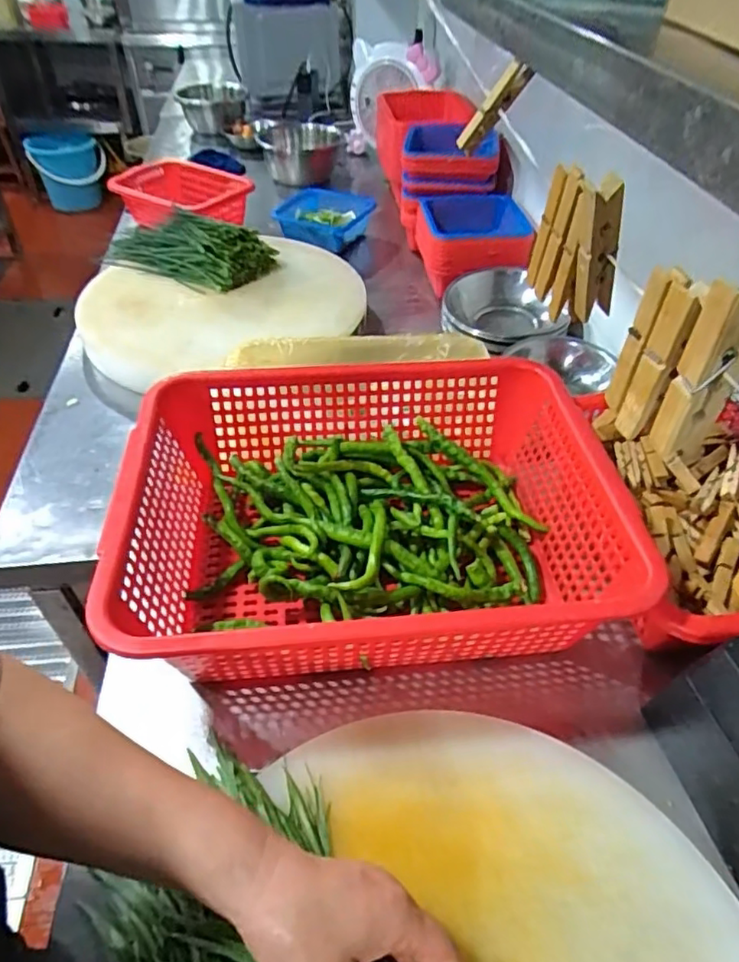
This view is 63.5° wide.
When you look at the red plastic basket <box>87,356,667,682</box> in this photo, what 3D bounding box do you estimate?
[{"bbox_3d":[0.000,0.031,0.512,0.373,0.125,0.290,-6,47,-2],"label":"red plastic basket"}]

